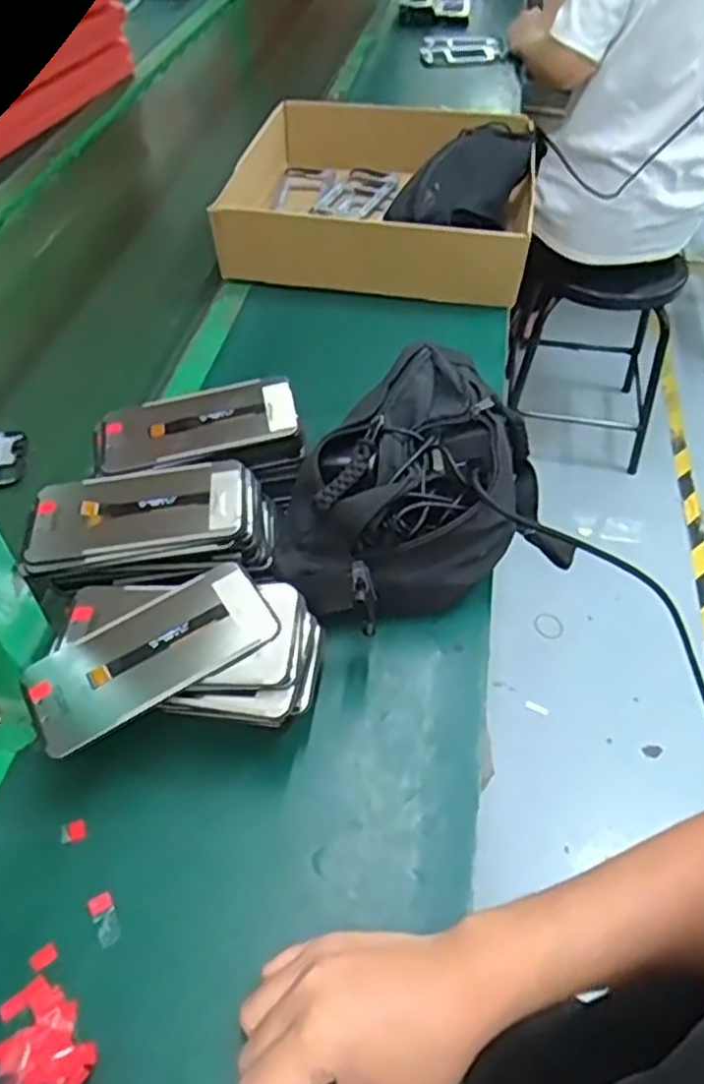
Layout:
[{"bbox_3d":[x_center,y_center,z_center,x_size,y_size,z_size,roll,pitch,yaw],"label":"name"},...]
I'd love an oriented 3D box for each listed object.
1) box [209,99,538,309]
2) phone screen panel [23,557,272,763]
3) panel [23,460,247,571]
[{"bbox_3d":[0.034,-0.448,0.929,0.374,0.104,0.341,11,49,8],"label":"box"},{"bbox_3d":[-0.130,0.070,0.472,0.155,0.007,0.073,-30,56,-15],"label":"phone screen panel"},{"bbox_3d":[-0.158,-0.021,0.533,0.157,0.009,0.074,-7,55,4],"label":"panel"}]

